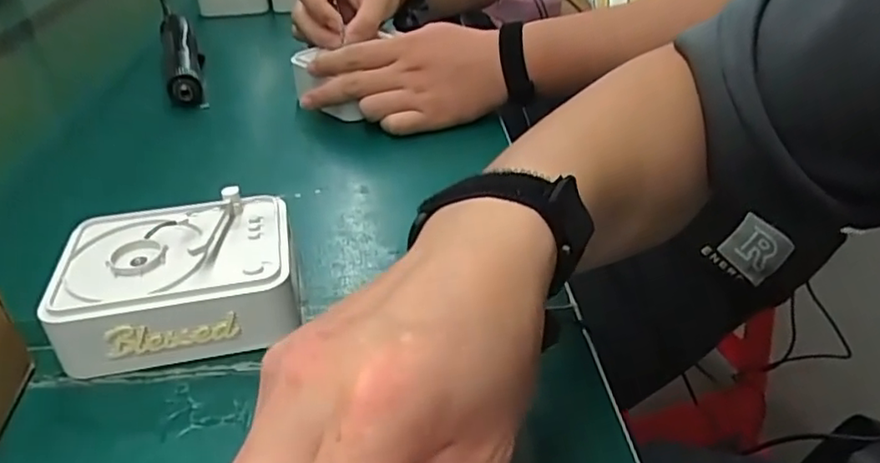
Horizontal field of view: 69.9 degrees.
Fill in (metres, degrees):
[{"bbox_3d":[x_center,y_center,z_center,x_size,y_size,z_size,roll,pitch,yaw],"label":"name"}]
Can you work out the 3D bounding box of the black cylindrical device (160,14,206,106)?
[{"bbox_3d":[-0.286,-0.191,0.702,0.042,0.052,0.206,-15,36,-15],"label":"black cylindrical device"}]

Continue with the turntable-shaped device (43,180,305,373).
[{"bbox_3d":[-0.147,0.028,0.362,0.124,0.052,0.100,-10,35,-9],"label":"turntable-shaped device"}]

